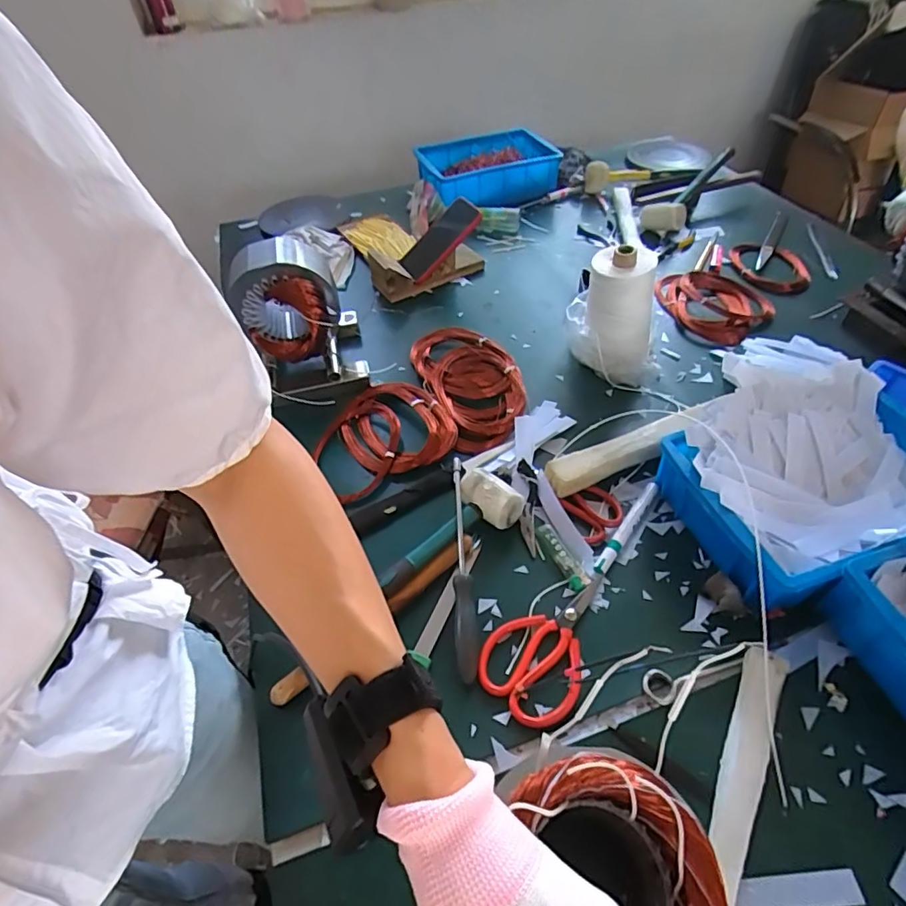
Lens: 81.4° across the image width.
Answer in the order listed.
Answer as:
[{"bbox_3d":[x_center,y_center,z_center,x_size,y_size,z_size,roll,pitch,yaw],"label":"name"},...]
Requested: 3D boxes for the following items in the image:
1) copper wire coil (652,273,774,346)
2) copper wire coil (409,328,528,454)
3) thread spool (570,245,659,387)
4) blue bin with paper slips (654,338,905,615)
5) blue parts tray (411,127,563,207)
[{"bbox_3d":[0.427,-0.258,0.878,0.175,0.016,0.184,-2,48,2],"label":"copper wire coil"},{"bbox_3d":[0.028,-0.105,0.763,0.128,0.031,0.231,-18,50,-12],"label":"copper wire coil"},{"bbox_3d":[0.227,-0.192,0.740,0.100,0.162,0.100,5,49,8],"label":"thread spool"},{"bbox_3d":[0.388,0.018,0.579,0.296,0.103,0.235,-16,49,-11],"label":"blue bin with paper slips"},{"bbox_3d":[0.075,-0.621,1.175,0.300,0.101,0.191,-8,48,-4],"label":"blue parts tray"}]

